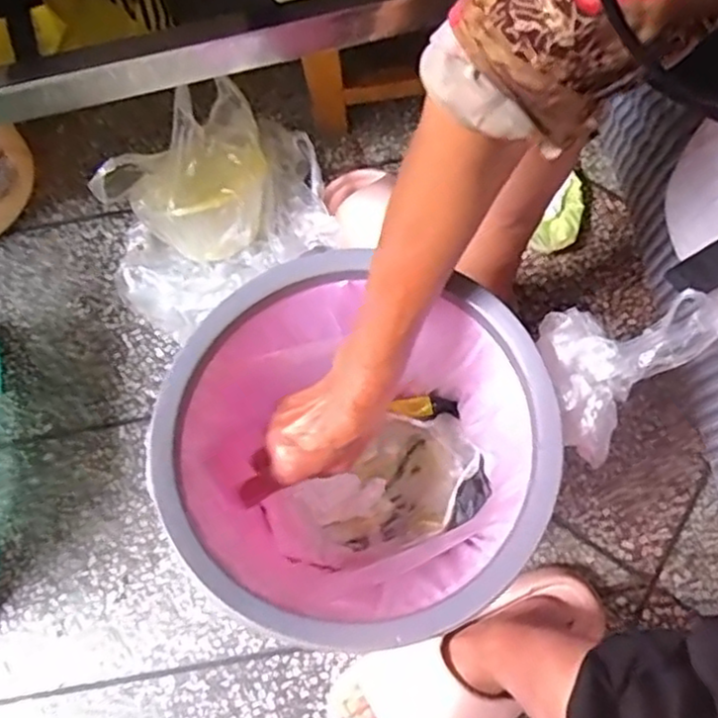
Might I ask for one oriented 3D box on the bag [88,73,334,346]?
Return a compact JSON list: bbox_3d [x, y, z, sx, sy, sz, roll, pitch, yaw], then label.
[{"bbox_3d":[-0.151,-0.149,0.735,0.254,0.162,0.191,-29,74,-7],"label":"bag"}]

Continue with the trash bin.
[{"bbox_3d":[0.001,0.088,0.566,0.248,0.270,0.246,22,74,8],"label":"trash bin"}]

